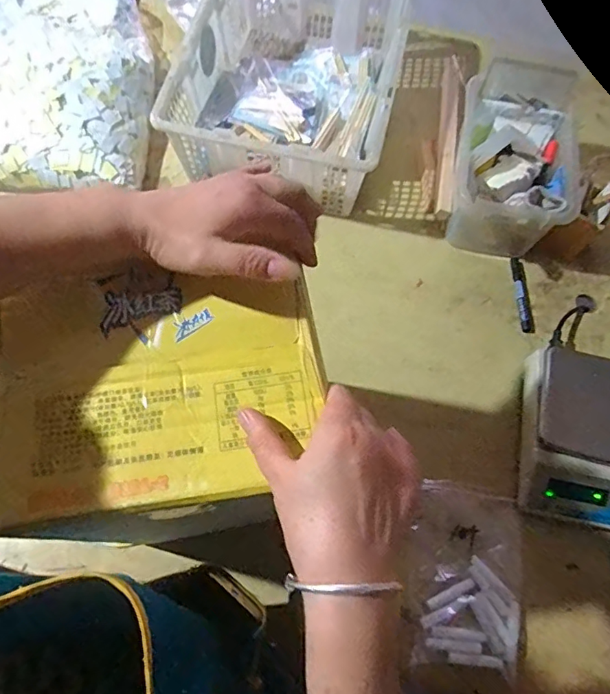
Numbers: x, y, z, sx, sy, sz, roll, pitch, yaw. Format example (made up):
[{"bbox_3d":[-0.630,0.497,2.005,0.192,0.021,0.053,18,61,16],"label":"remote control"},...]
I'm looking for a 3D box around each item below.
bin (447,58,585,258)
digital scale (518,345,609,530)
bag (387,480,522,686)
[{"bbox_3d":[0.350,-0.307,0.845,0.185,0.152,0.273,12,68,2],"label":"bin"},{"bbox_3d":[0.422,0.129,0.720,0.203,0.079,0.244,12,68,2],"label":"digital scale"},{"bbox_3d":[0.217,0.308,0.666,0.157,0.022,0.224,10,68,1],"label":"bag"}]

